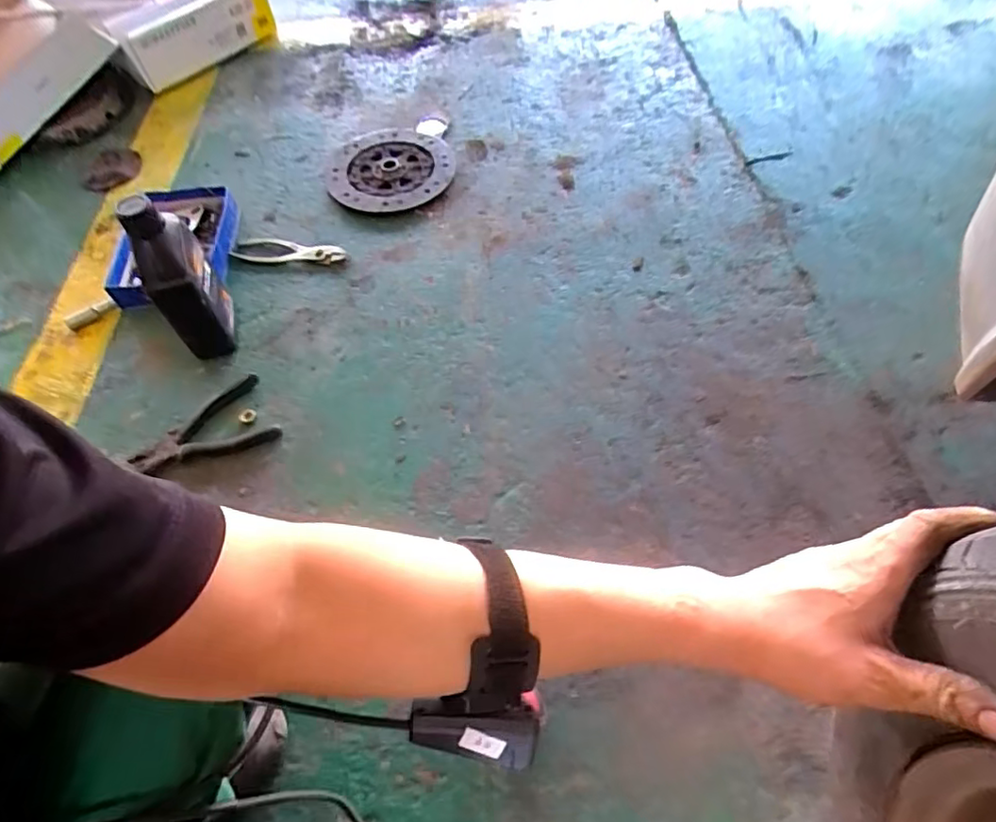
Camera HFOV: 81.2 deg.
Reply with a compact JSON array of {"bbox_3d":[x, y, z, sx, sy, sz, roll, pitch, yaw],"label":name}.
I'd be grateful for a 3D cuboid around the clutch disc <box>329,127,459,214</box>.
[{"bbox_3d":[-0.188,-0.426,1.015,0.221,0.034,0.195,-17,58,-8],"label":"clutch disc"}]

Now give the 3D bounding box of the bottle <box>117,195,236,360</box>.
[{"bbox_3d":[-0.419,-0.173,0.760,0.064,0.226,0.096,-9,48,3],"label":"bottle"}]

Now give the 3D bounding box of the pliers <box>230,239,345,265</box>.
[{"bbox_3d":[-0.332,-0.256,0.919,0.189,0.024,0.045,4,58,5],"label":"pliers"}]

